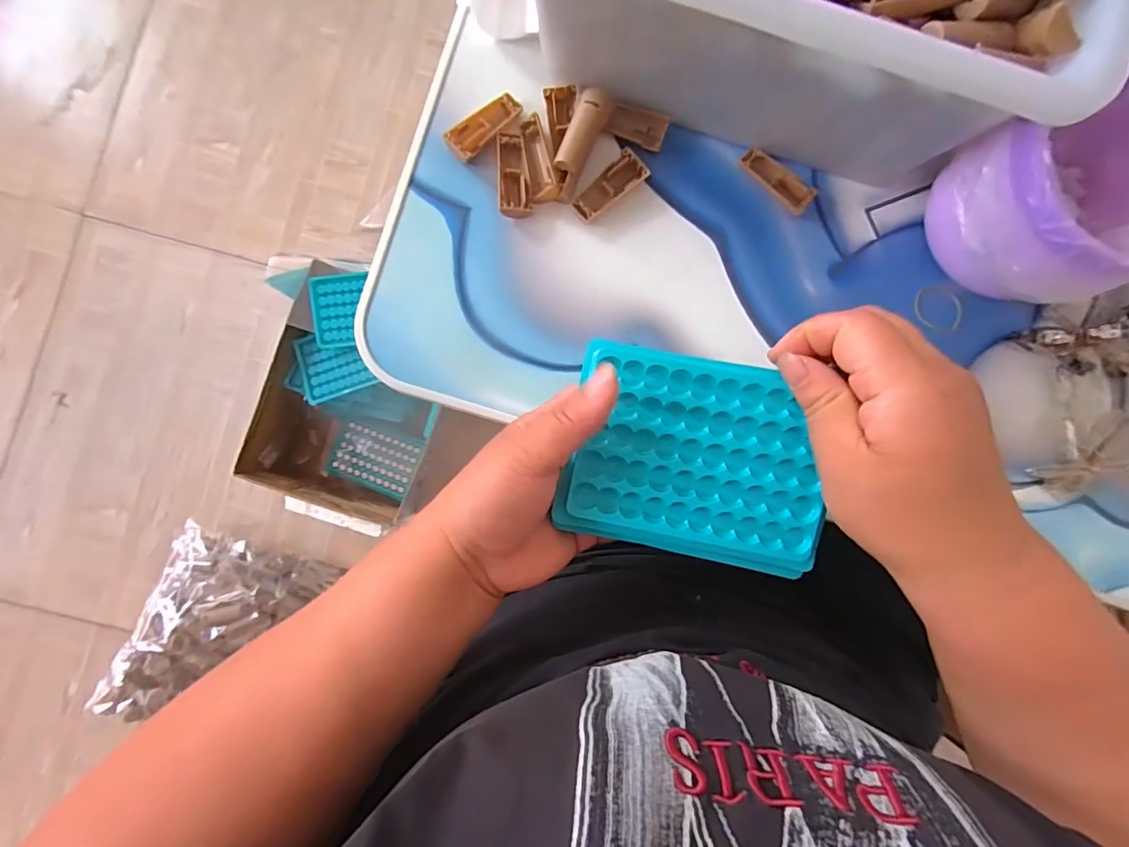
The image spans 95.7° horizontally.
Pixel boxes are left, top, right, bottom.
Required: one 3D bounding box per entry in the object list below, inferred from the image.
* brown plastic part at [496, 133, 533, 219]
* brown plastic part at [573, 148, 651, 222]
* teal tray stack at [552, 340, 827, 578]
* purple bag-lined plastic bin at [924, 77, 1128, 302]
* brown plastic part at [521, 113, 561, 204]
[{"bbox_3d":[-0.031,-0.151,0.309,0.019,0.008,0.049,-6,87,-4],"label":"brown plastic part"},{"bbox_3d":[0.028,-0.144,0.312,0.049,0.010,0.020,-44,90,-5],"label":"brown plastic part"},{"bbox_3d":[0.066,0.017,0.249,0.122,0.025,0.094,13,83,-3],"label":"teal tray stack"},{"bbox_3d":[0.274,-0.122,0.285,0.111,0.087,0.095,-27,91,-3],"label":"purple bag-lined plastic bin"},{"bbox_3d":[-0.015,-0.161,0.310,0.016,0.011,0.049,-9,87,-4],"label":"brown plastic part"}]

